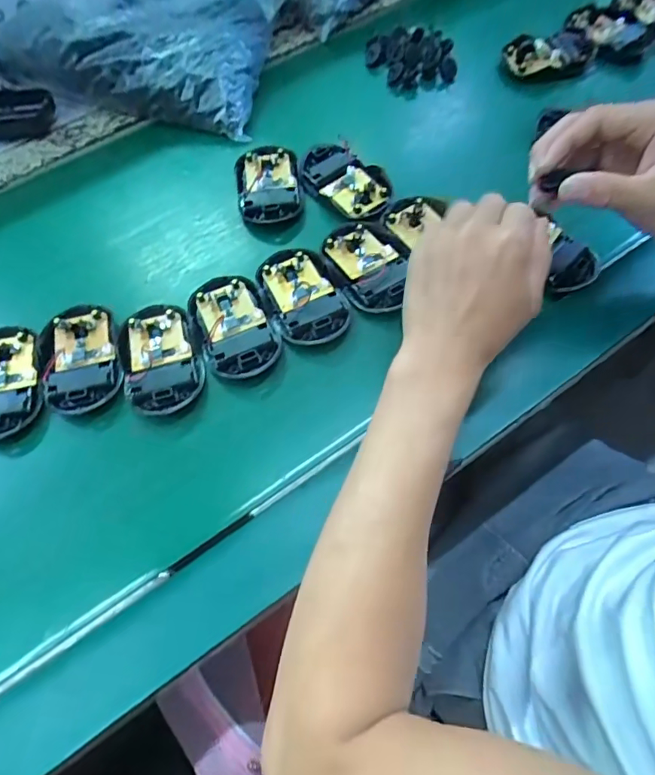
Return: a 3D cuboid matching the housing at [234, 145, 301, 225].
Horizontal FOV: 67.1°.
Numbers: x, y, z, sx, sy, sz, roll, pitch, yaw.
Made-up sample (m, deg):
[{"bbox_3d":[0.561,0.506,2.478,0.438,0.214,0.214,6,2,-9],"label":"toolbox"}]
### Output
[{"bbox_3d":[-0.054,-0.185,0.447,0.056,0.013,0.085,-6,64,0],"label":"housing"}]

